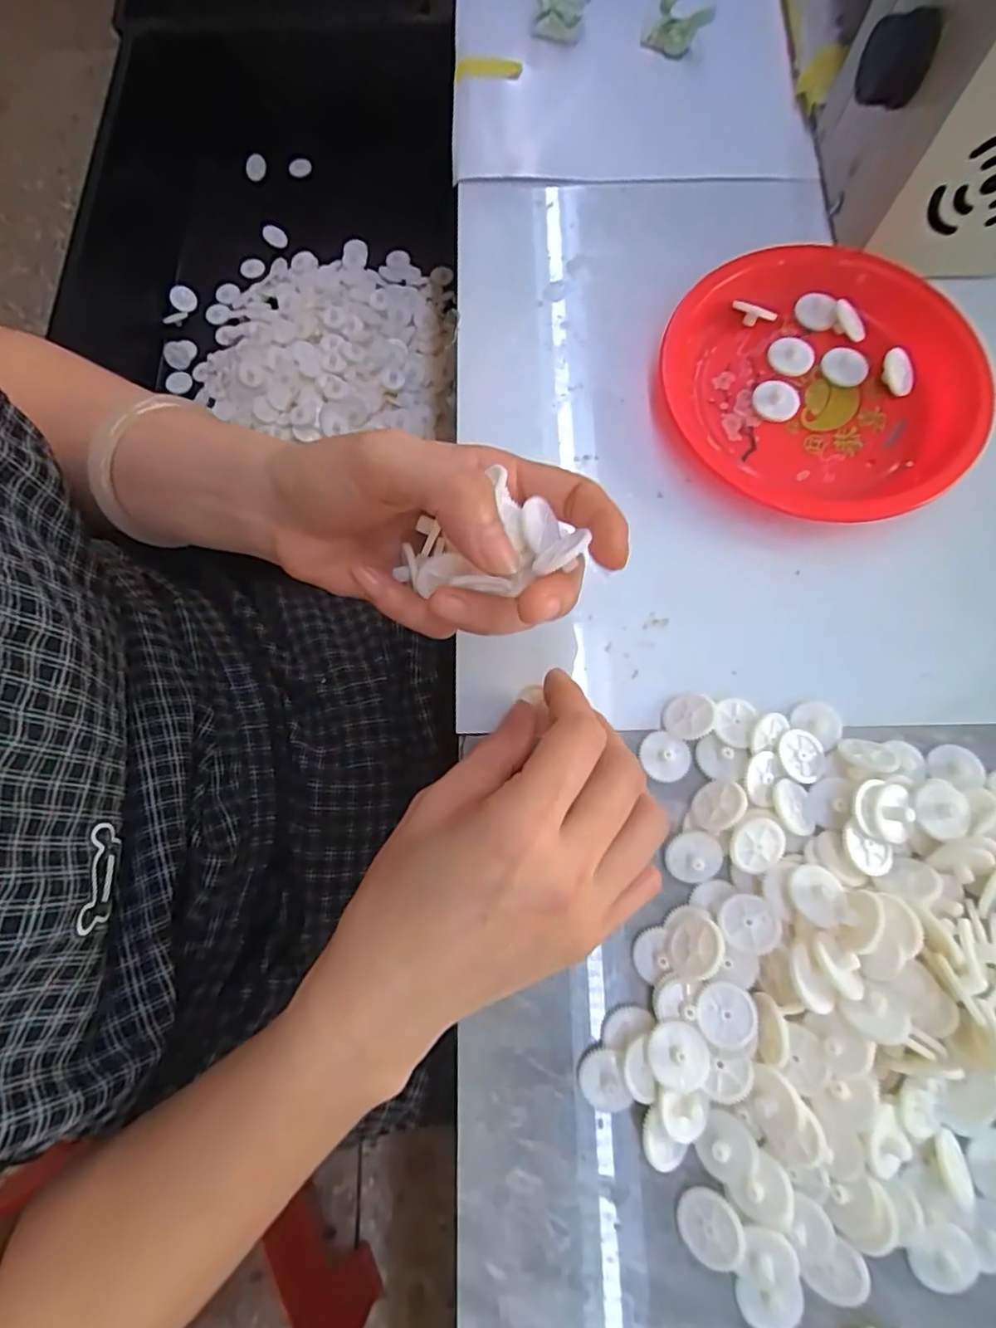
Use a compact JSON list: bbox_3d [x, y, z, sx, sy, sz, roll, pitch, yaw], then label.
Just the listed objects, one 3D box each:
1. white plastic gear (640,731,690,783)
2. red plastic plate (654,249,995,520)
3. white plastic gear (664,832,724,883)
[{"bbox_3d":[0.071,0.040,0.249,0.021,0.004,0.020,0,75,1],"label":"white plastic gear"},{"bbox_3d":[0.156,-0.136,0.286,0.134,0.025,0.143,0,75,1],"label":"red plastic plate"},{"bbox_3d":[0.079,0.078,0.235,0.022,0.008,0.020,-18,91,7],"label":"white plastic gear"}]

